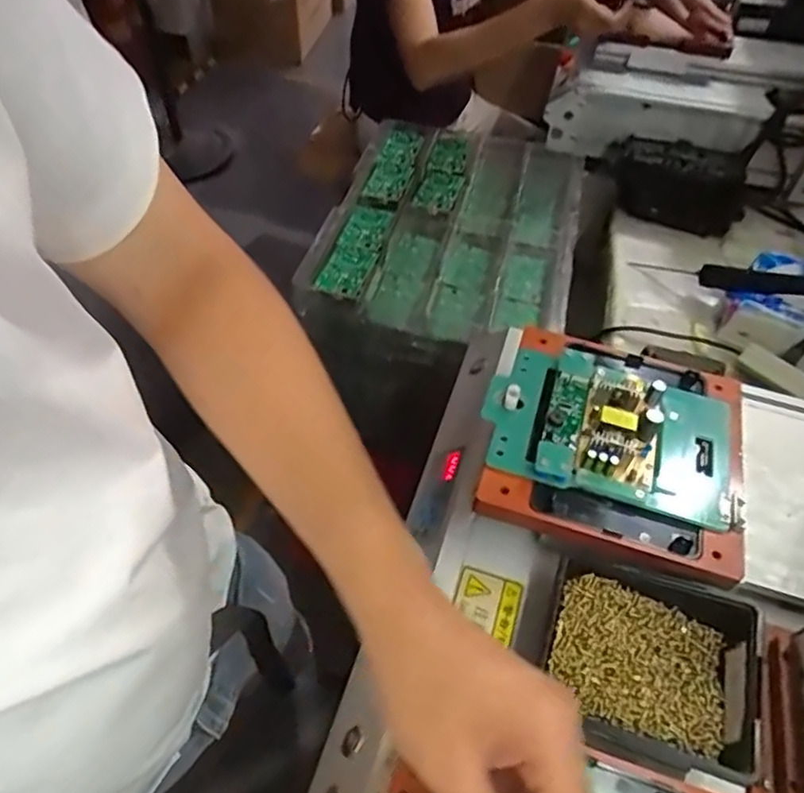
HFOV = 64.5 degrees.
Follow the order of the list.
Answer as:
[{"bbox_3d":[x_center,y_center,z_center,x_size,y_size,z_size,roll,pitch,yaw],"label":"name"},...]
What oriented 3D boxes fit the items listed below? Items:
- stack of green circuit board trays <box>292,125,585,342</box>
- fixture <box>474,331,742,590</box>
[{"bbox_3d":[0.089,-0.278,1.008,0.370,0.062,0.516,14,52,8],"label":"stack of green circuit board trays"},{"bbox_3d":[0.172,0.030,0.530,0.209,0.044,0.203,17,53,11],"label":"fixture"}]

